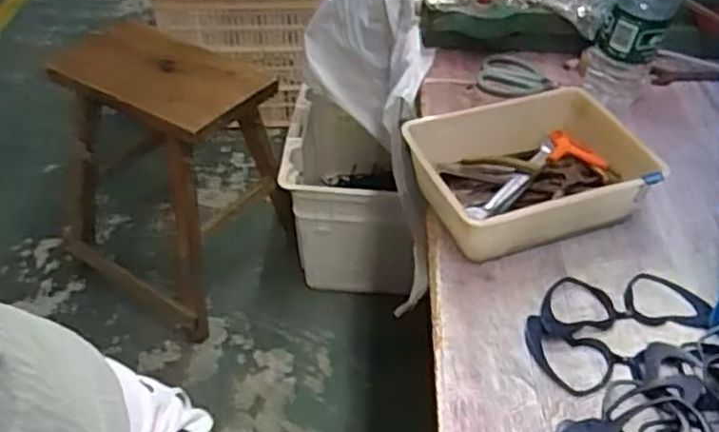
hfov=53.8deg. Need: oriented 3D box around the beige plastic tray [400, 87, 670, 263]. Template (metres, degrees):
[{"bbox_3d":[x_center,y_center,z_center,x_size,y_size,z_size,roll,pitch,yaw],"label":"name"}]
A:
[{"bbox_3d":[0.164,-0.041,0.672,0.219,0.066,0.156,-16,45,-18],"label":"beige plastic tray"}]

